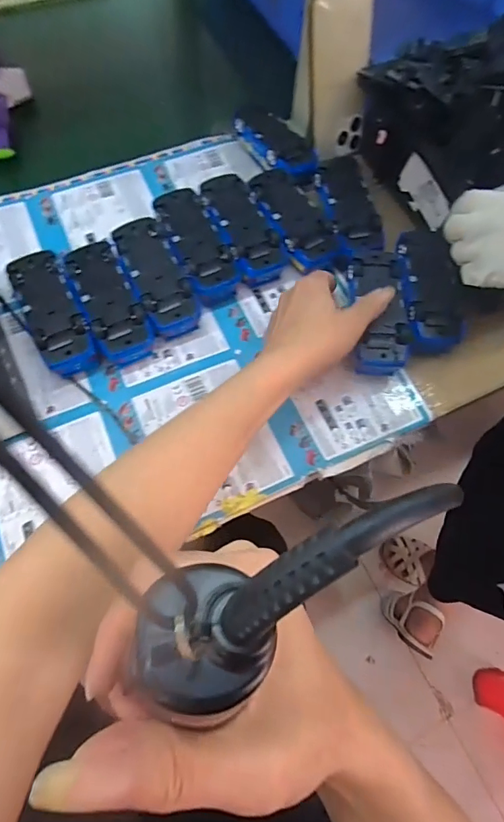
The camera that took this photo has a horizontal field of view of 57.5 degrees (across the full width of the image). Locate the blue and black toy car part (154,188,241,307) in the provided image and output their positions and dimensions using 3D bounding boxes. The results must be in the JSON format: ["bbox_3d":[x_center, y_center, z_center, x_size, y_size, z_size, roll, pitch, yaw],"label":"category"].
[{"bbox_3d":[-0.061,-0.170,0.481,0.058,0.036,0.132,-26,69,-13],"label":"blue and black toy car part"}]

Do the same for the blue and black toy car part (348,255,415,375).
[{"bbox_3d":[0.125,-0.099,0.457,0.055,0.032,0.130,1,72,-2],"label":"blue and black toy car part"}]

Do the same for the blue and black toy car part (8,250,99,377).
[{"bbox_3d":[-0.192,-0.093,0.448,0.048,0.041,0.127,-25,68,-13],"label":"blue and black toy car part"}]

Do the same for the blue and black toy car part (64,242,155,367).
[{"bbox_3d":[-0.140,-0.104,0.453,0.053,0.038,0.125,-25,68,-13],"label":"blue and black toy car part"}]

